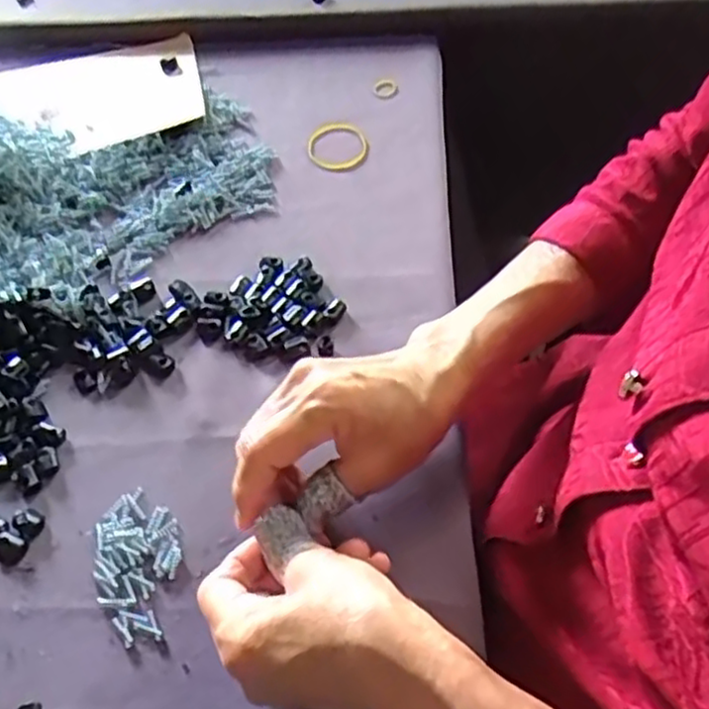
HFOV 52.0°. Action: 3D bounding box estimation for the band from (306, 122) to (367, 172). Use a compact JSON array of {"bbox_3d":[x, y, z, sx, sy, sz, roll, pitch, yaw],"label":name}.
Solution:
[{"bbox_3d":[-0.013,-0.156,0.543,0.045,0.004,0.053,-17,55,-7],"label":"band"}]

